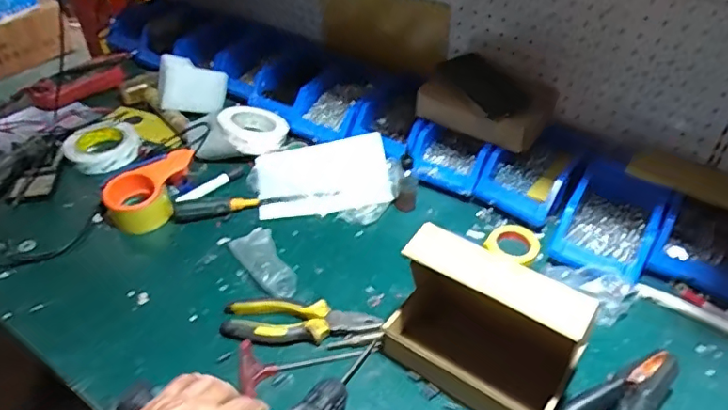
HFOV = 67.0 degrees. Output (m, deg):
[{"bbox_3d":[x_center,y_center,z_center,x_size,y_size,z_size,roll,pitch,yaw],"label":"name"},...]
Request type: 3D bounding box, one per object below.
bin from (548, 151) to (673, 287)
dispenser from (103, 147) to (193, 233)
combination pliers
[{"bbox_3d":[0.349,0.018,0.772,0.116,0.065,0.175,23,47,24],"label":"bin"},{"bbox_3d":[-0.325,-0.021,0.868,0.090,0.061,0.157,27,49,27],"label":"dispenser"},{"bbox_3d":[-0.080,0.151,0.699,0.193,0.026,0.062,-3,42,-2],"label":"combination pliers"}]

